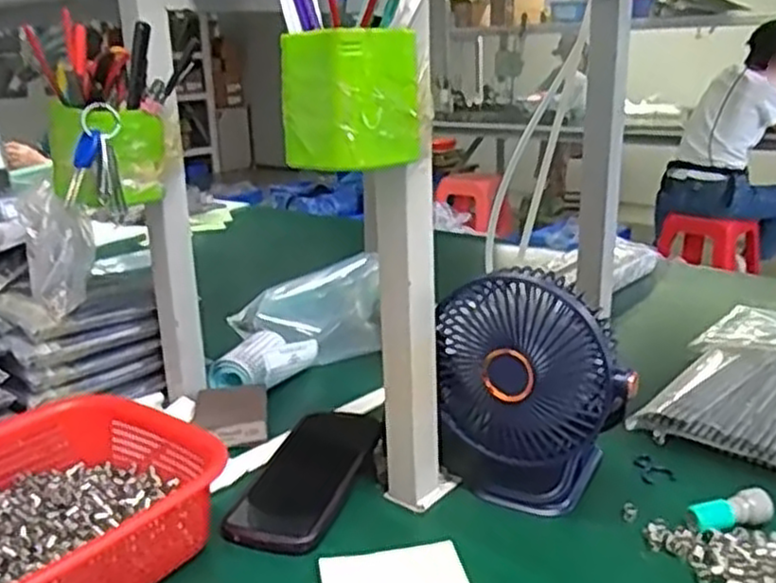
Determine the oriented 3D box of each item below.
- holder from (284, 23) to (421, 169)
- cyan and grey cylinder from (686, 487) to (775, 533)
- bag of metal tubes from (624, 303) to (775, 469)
[{"bbox_3d":[-0.024,-0.119,0.475,0.067,0.078,0.073,13,23,39],"label":"holder"},{"bbox_3d":[0.253,0.162,0.559,0.063,0.020,0.023,-5,16,-9],"label":"cyan and grey cylinder"},{"bbox_3d":[0.395,0.086,0.769,0.200,0.036,0.333,11,21,39],"label":"bag of metal tubes"}]

